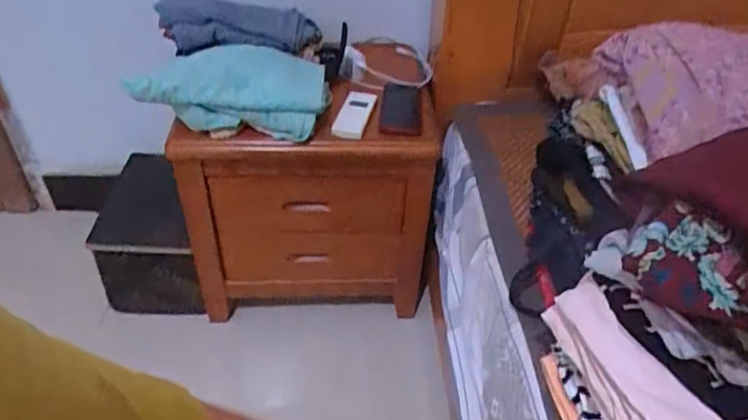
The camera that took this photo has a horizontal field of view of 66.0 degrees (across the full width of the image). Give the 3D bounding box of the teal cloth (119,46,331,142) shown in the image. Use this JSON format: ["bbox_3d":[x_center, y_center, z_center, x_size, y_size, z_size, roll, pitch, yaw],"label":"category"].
[{"bbox_3d":[-0.250,-0.231,1.054,0.332,0.095,0.205,6,42,2],"label":"teal cloth"}]

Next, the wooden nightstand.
[{"bbox_3d":[-0.134,-0.069,1.318,0.511,0.471,0.377,3,42,-1],"label":"wooden nightstand"}]

